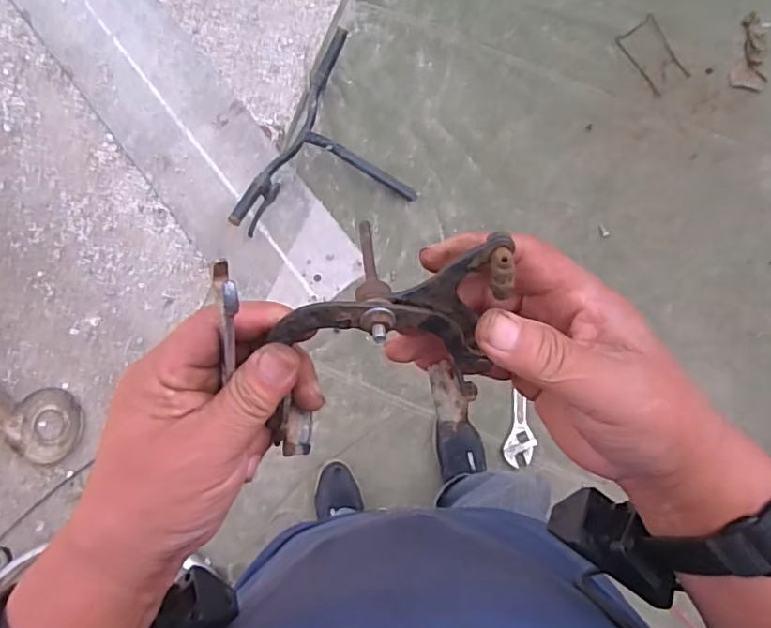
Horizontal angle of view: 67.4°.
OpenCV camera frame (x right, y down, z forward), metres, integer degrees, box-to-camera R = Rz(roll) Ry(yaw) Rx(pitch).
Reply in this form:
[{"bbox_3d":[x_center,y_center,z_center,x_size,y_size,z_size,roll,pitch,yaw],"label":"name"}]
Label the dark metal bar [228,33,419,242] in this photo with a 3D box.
[{"bbox_3d":[-0.192,-0.392,1.341,0.411,0.088,0.397,-21,82,-3],"label":"dark metal bar"}]

